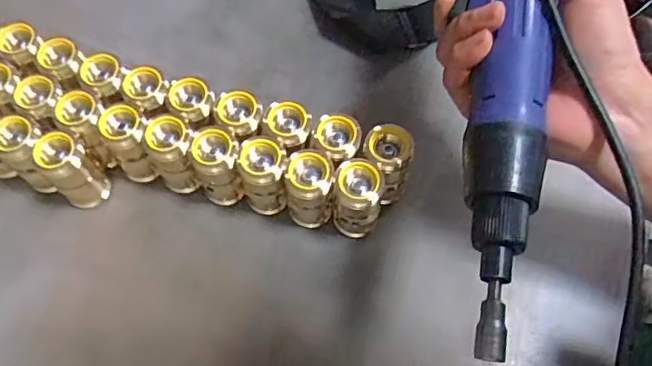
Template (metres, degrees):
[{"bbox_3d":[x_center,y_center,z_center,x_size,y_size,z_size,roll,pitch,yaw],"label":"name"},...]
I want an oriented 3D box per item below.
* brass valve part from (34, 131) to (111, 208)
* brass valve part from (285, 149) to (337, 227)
[{"bbox_3d":[-0.169,-0.007,0.383,0.026,0.060,0.031,-36,72,-15],"label":"brass valve part"},{"bbox_3d":[-0.011,0.004,0.377,0.029,0.054,0.033,11,67,4],"label":"brass valve part"}]

